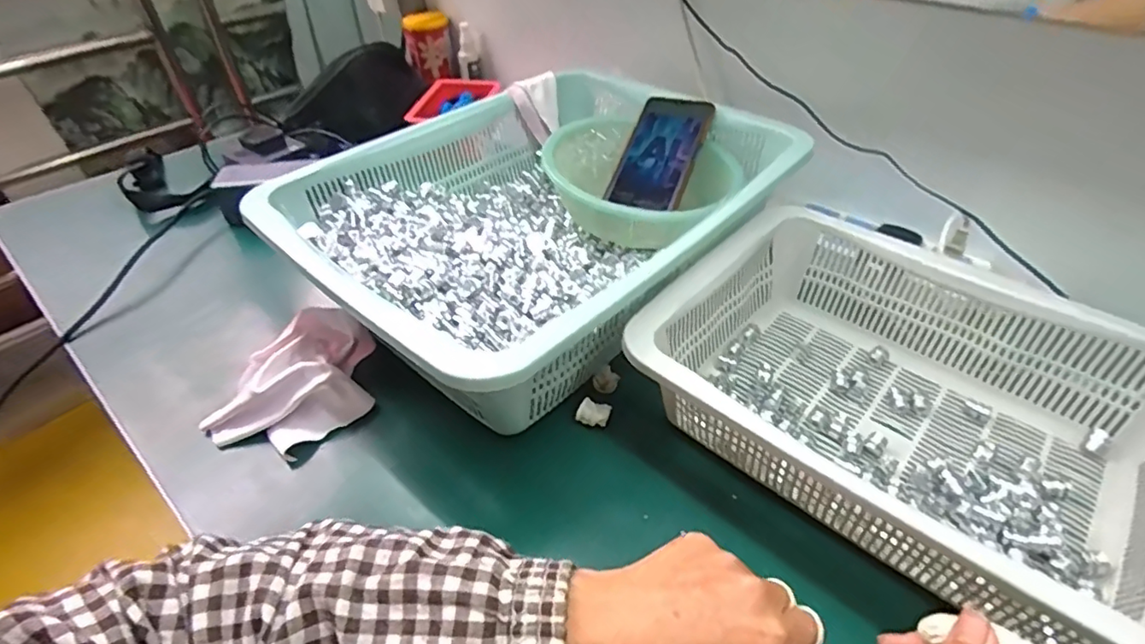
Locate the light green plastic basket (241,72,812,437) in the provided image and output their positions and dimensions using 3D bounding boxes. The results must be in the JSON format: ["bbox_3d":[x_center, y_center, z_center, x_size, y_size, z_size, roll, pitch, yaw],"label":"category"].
[{"bbox_3d":[-0.018,-0.099,0.517,0.310,0.090,0.396,32,52,31],"label":"light green plastic basket"}]

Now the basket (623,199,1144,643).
[{"bbox_3d":[0.237,0.042,0.391,0.317,0.091,0.270,31,51,30],"label":"basket"}]

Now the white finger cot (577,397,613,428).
[{"bbox_3d":[0.016,0.068,0.424,0.024,0.014,0.014,9,43,11],"label":"white finger cot"}]

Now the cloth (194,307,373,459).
[{"bbox_3d":[-0.208,0.047,0.426,0.128,0.054,0.079,-32,51,-30],"label":"cloth"}]

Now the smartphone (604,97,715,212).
[{"bbox_3d":[0.089,-0.170,0.568,0.073,0.008,0.139,17,70,22],"label":"smartphone"}]

